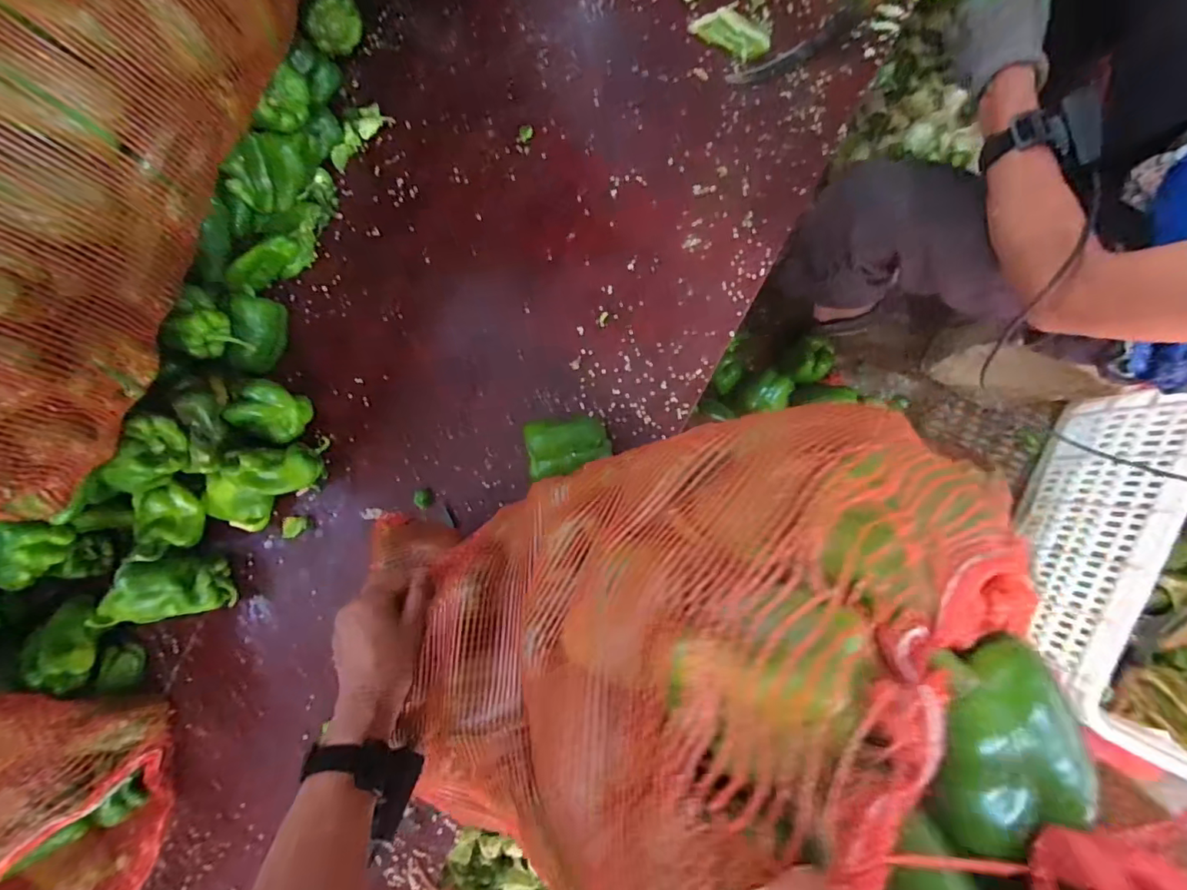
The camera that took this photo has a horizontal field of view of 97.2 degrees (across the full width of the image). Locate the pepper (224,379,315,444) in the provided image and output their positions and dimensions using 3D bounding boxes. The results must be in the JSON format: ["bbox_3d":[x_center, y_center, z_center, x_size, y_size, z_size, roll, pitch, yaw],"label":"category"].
[{"bbox_3d":[-0.425,-0.044,0.710,0.060,0.103,0.079,5,89,8],"label":"pepper"}]

